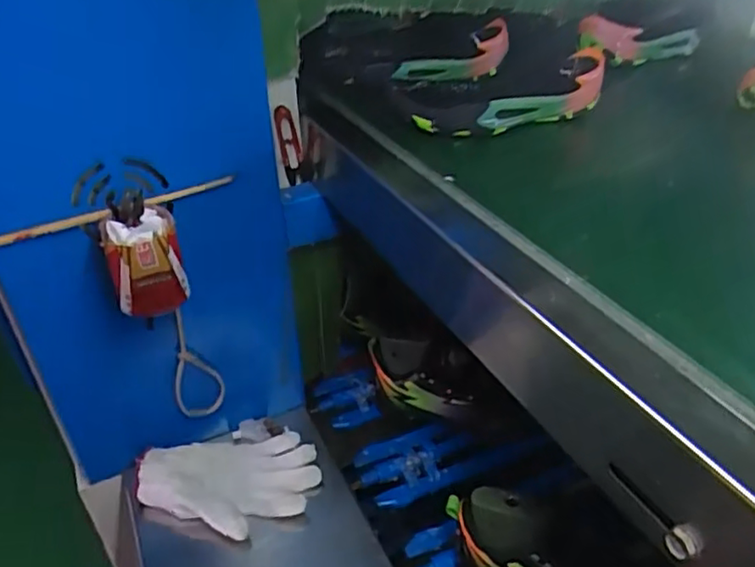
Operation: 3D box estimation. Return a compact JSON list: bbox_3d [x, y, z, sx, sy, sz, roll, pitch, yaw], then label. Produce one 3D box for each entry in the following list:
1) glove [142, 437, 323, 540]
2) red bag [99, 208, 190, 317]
[{"bbox_3d":[-0.167,0.227,0.720,0.195,0.036,0.127,-10,37,-12],"label":"glove"},{"bbox_3d":[-0.220,-0.021,0.601,0.064,0.086,0.061,-13,37,-15],"label":"red bag"}]

